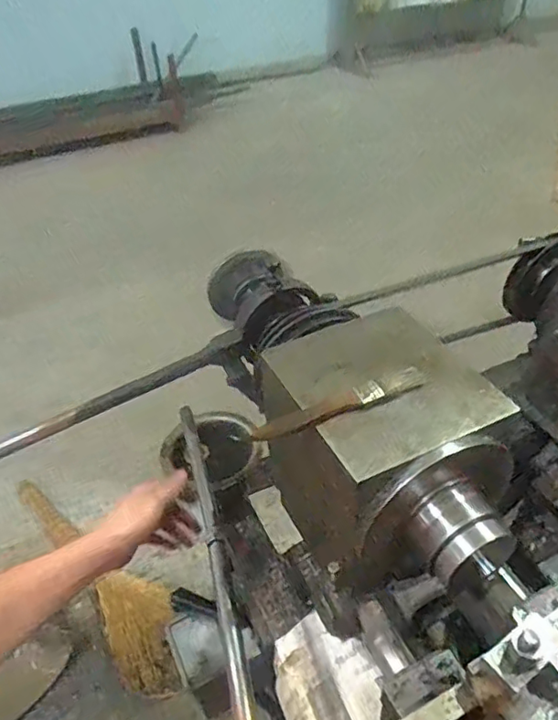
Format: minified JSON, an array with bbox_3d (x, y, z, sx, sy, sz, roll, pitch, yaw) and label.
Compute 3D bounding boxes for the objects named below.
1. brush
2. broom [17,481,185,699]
[{"bbox_3d":[0.052,0.037,0.461,0.149,0.012,0.025,-18,42,-17],"label":"brush"},{"bbox_3d":[-0.455,0.537,1.468,0.174,0.058,0.748,-29,46,-28],"label":"broom"}]

